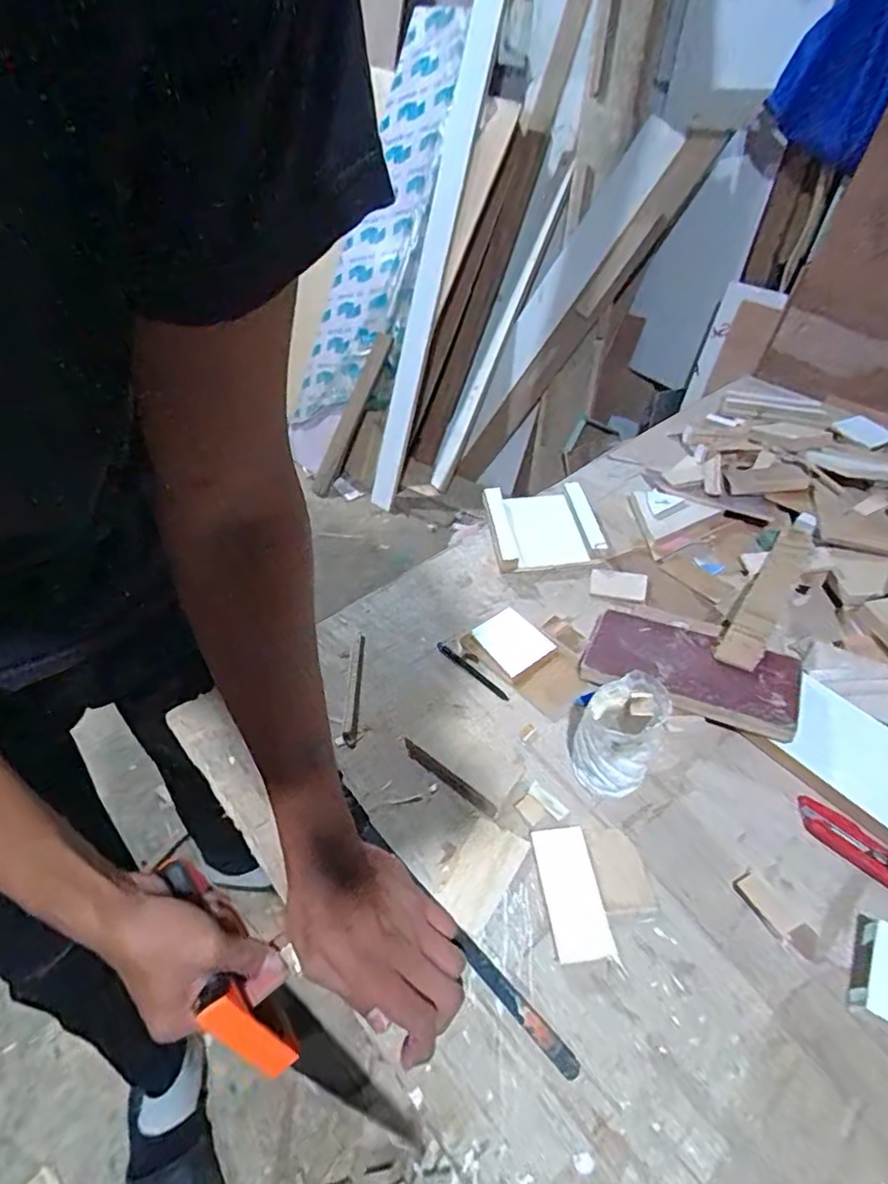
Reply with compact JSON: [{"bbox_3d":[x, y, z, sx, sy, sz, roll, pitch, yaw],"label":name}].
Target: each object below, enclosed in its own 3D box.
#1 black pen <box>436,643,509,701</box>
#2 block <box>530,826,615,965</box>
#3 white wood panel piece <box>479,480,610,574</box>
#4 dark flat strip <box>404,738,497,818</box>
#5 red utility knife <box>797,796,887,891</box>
[{"bbox_3d":[0.029,0.082,0.626,0.009,0.004,0.100,-33,54,-31],"label":"black pen"},{"bbox_3d":[0.099,0.235,0.468,0.041,0.011,0.094,-4,45,-6],"label":"block"},{"bbox_3d":[0.125,-0.084,0.767,0.134,0.035,0.134,-6,45,-8],"label":"white wood panel piece"},{"bbox_3d":[0.004,0.168,0.540,0.108,0.011,0.011,32,51,27],"label":"dark flat strip"},{"bbox_3d":[0.364,0.226,0.475,0.031,0.013,0.161,-34,54,-27],"label":"red utility knife"}]

